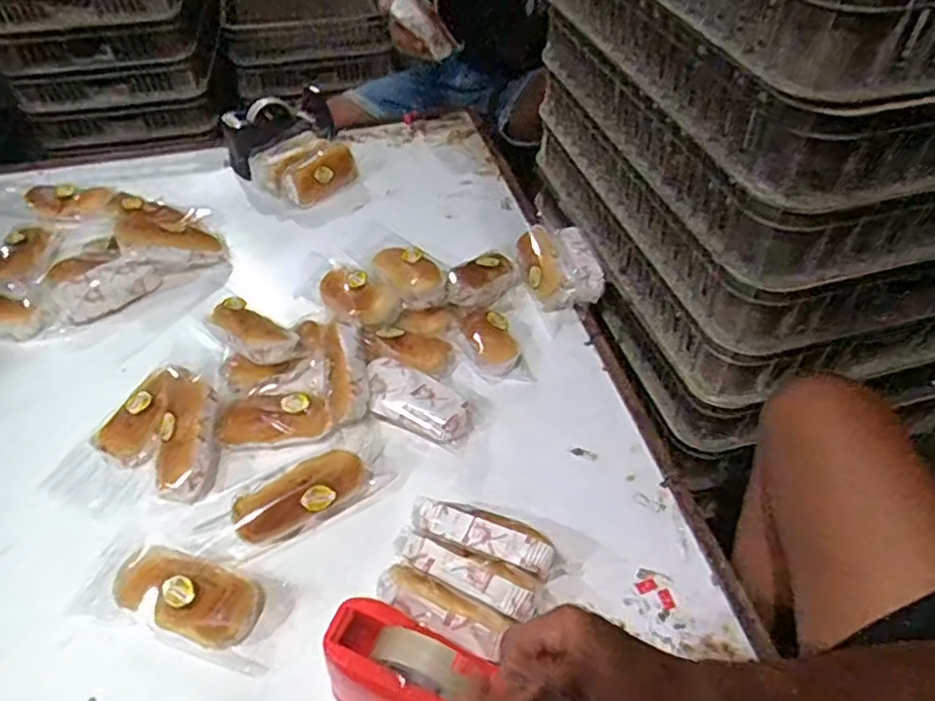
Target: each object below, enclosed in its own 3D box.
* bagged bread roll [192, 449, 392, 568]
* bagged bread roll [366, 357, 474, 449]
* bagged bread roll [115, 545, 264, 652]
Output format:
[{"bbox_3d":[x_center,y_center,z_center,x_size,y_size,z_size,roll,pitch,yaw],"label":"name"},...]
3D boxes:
[{"bbox_3d":[-0.183,0.156,0.702,0.205,0.064,0.062,-23,51,-19],"label":"bagged bread roll"},{"bbox_3d":[-0.059,0.066,0.800,0.143,0.049,0.077,21,51,21],"label":"bagged bread roll"},{"bbox_3d":[-0.274,0.240,0.651,0.144,0.048,0.074,12,48,12],"label":"bagged bread roll"}]

